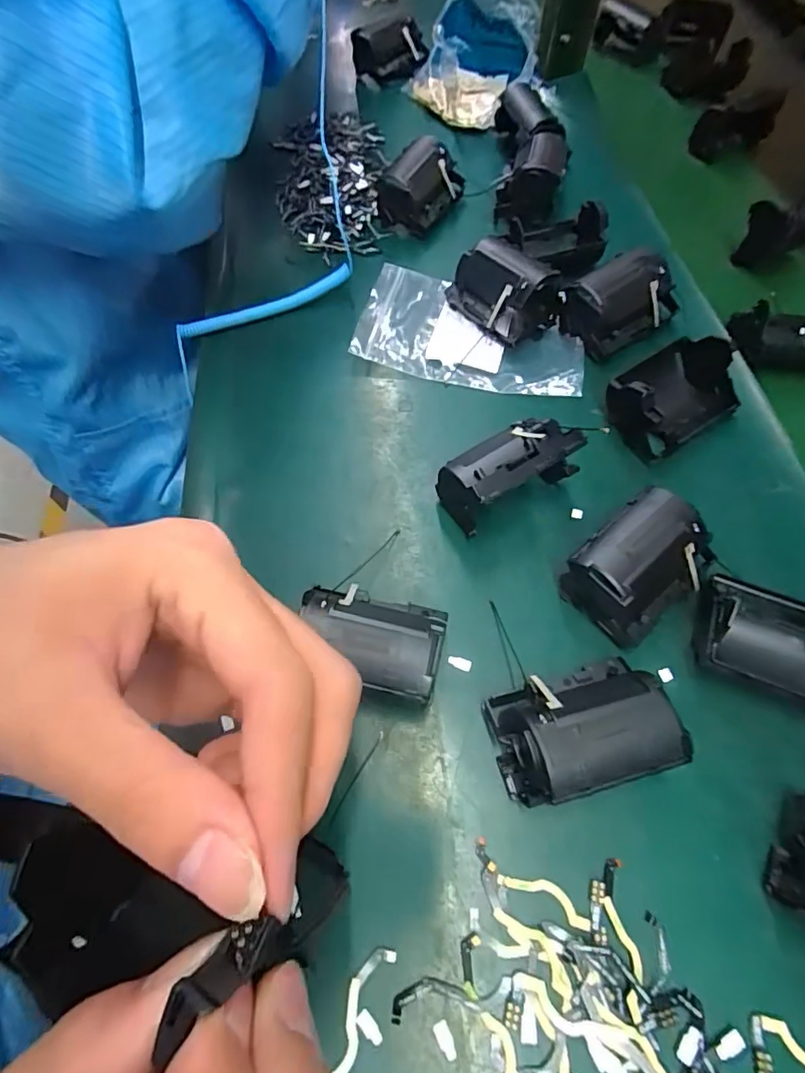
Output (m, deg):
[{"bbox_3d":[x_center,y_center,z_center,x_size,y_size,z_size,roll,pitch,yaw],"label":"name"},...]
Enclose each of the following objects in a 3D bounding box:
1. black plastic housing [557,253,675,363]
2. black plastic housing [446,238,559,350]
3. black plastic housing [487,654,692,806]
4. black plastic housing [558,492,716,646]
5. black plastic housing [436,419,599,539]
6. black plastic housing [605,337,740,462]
[{"bbox_3d":[0.147,-0.160,0.352,0.065,0.039,0.047,-32,67,-15],"label":"black plastic housing"},{"bbox_3d":[0.068,-0.171,0.362,0.050,0.039,0.072,-40,69,-19],"label":"black plastic housing"},{"bbox_3d":[0.076,0.084,0.226,0.070,0.042,0.046,-13,63,-7],"label":"black plastic housing"},{"bbox_3d":[0.118,0.014,0.262,0.067,0.041,0.048,-40,69,-19],"label":"black plastic housing"},{"bbox_3d":[0.057,-0.037,0.288,0.070,0.047,0.040,-29,66,-14],"label":"black plastic housing"},{"bbox_3d":[0.163,-0.088,0.315,0.076,0.037,0.053,-29,66,-14],"label":"black plastic housing"}]

